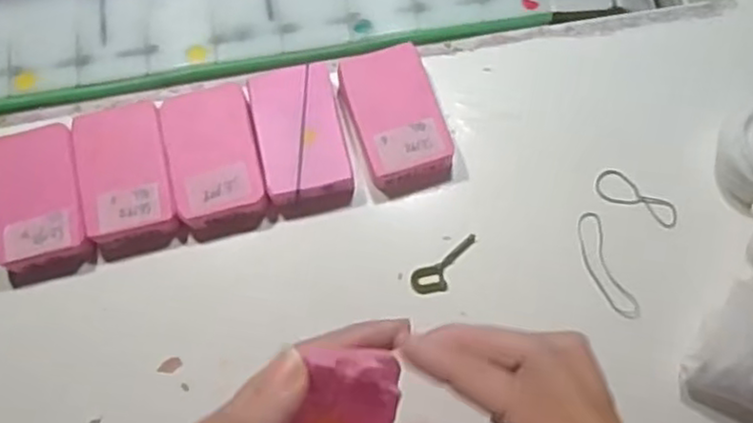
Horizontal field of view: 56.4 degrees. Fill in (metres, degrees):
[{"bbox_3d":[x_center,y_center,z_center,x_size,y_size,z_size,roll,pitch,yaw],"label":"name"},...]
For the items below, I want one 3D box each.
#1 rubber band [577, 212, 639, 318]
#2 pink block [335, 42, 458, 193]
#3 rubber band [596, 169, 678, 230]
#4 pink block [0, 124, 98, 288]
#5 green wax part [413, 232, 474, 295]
[{"bbox_3d":[0.116,0.028,0.357,0.017,0.004,0.058,-18,74,-4],"label":"rubber band"},{"bbox_3d":[0.010,-0.049,0.376,0.046,0.019,0.074,-16,74,-4],"label":"pink block"},{"bbox_3d":[0.137,-0.007,0.368,0.045,0.004,0.018,28,76,9],"label":"rubber band"},{"bbox_3d":[-0.175,-0.005,0.364,0.046,0.016,0.080,-16,74,-4],"label":"pink block"},{"bbox_3d":[0.037,0.029,0.358,0.041,0.004,0.016,-31,75,-8],"label":"green wax part"}]

